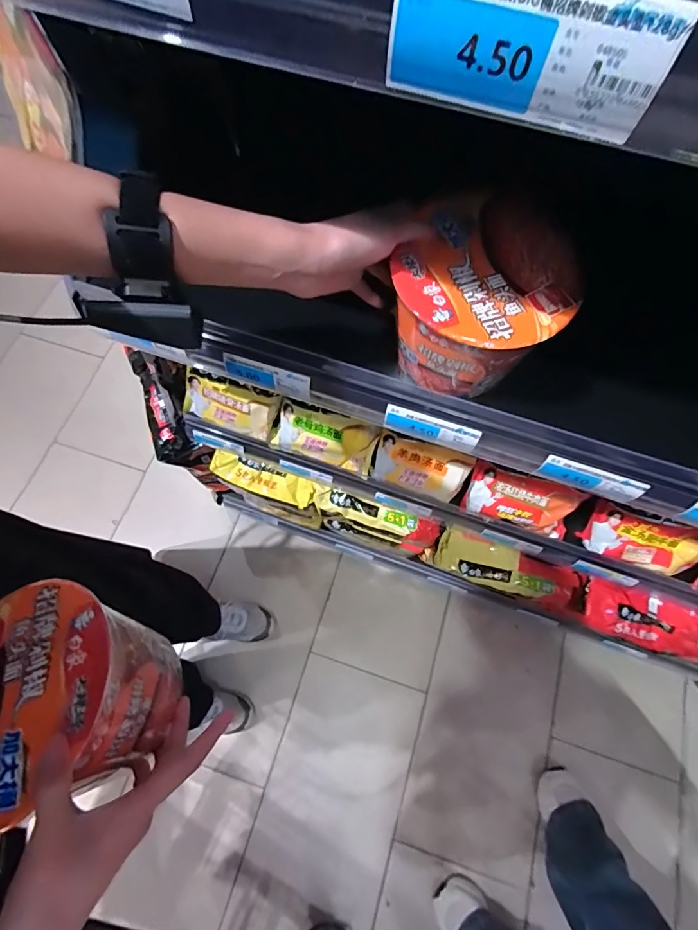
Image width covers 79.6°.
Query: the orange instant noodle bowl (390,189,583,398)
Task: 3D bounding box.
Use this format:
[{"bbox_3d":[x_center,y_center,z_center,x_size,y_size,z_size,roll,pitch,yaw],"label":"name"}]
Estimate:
[{"bbox_3d":[0.109,-0.133,0.355,0.126,0.111,0.132,0,70,-1],"label":"orange instant noodle bowl"}]

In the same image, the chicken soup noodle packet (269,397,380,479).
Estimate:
[{"bbox_3d":[-0.039,-0.053,0.681,0.174,0.098,0.045,19,37,6],"label":"chicken soup noodle packet"}]

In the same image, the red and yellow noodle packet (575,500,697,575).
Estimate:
[{"bbox_3d":[0.441,0.106,0.626,0.150,0.082,0.045,17,29,13],"label":"red and yellow noodle packet"}]

